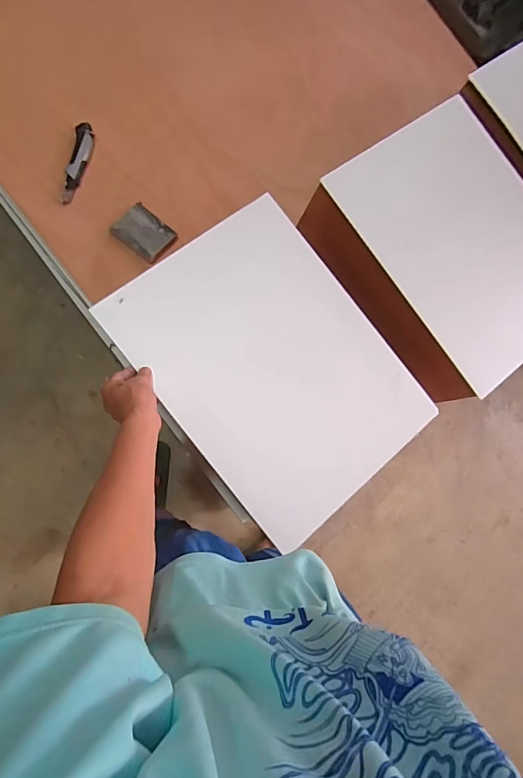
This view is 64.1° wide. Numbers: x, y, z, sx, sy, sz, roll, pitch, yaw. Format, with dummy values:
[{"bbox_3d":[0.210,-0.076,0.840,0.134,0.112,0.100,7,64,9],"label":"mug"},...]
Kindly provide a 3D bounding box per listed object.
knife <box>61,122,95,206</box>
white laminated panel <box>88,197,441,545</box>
[{"bbox_3d":[-0.372,-0.458,0.851,0.035,0.017,0.175,12,79,-10],"label":"knife"},{"bbox_3d":[0.026,-0.038,0.676,0.356,0.022,0.469,-39,94,-14],"label":"white laminated panel"}]

